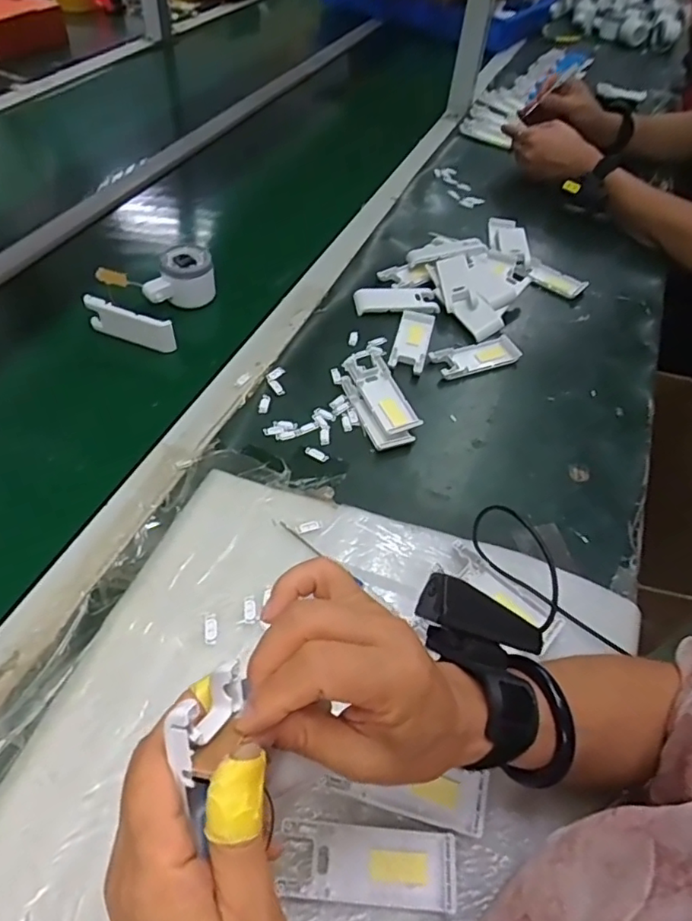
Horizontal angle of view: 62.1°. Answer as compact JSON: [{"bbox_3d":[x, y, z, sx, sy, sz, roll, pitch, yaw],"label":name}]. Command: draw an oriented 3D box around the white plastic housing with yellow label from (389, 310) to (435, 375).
[{"bbox_3d":[0.079,-0.144,0.678,0.037,0.008,0.114,13,48,5],"label":"white plastic housing with yellow label"}]

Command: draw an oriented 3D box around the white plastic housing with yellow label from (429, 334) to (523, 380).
[{"bbox_3d":[0.152,-0.120,0.668,0.105,0.016,0.041,-15,52,-19],"label":"white plastic housing with yellow label"}]

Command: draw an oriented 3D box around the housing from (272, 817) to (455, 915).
[{"bbox_3d":[0.014,0.244,0.348,0.102,0.010,0.037,7,48,0],"label":"housing"}]

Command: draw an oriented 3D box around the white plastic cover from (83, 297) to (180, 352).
[{"bbox_3d":[-0.236,-0.147,0.627,0.104,0.039,0.016,20,49,11],"label":"white plastic cover"}]

